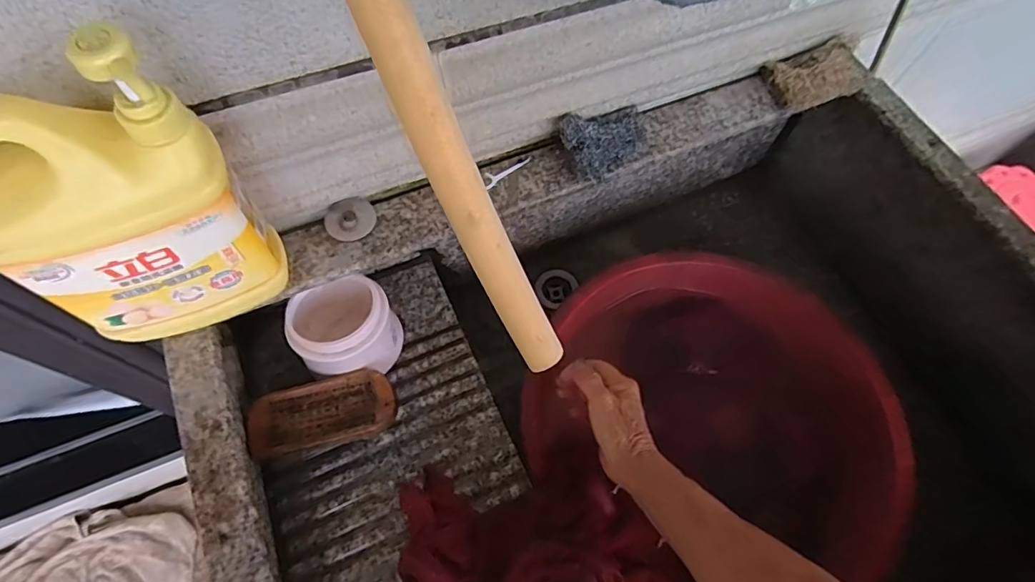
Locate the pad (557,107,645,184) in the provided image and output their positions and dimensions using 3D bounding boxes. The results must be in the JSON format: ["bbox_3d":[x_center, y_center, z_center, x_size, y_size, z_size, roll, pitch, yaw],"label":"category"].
[{"bbox_3d":[0.089,-0.156,0.535,0.089,0.013,0.069,-30,104,-19],"label":"pad"}]

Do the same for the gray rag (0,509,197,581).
[{"bbox_3d":[-0.747,0.489,0.913,0.344,0.040,0.190,0,66,-2],"label":"gray rag"}]

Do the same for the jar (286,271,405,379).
[{"bbox_3d":[-0.168,0.037,0.515,0.091,0.070,0.097,1,66,-2],"label":"jar"}]

